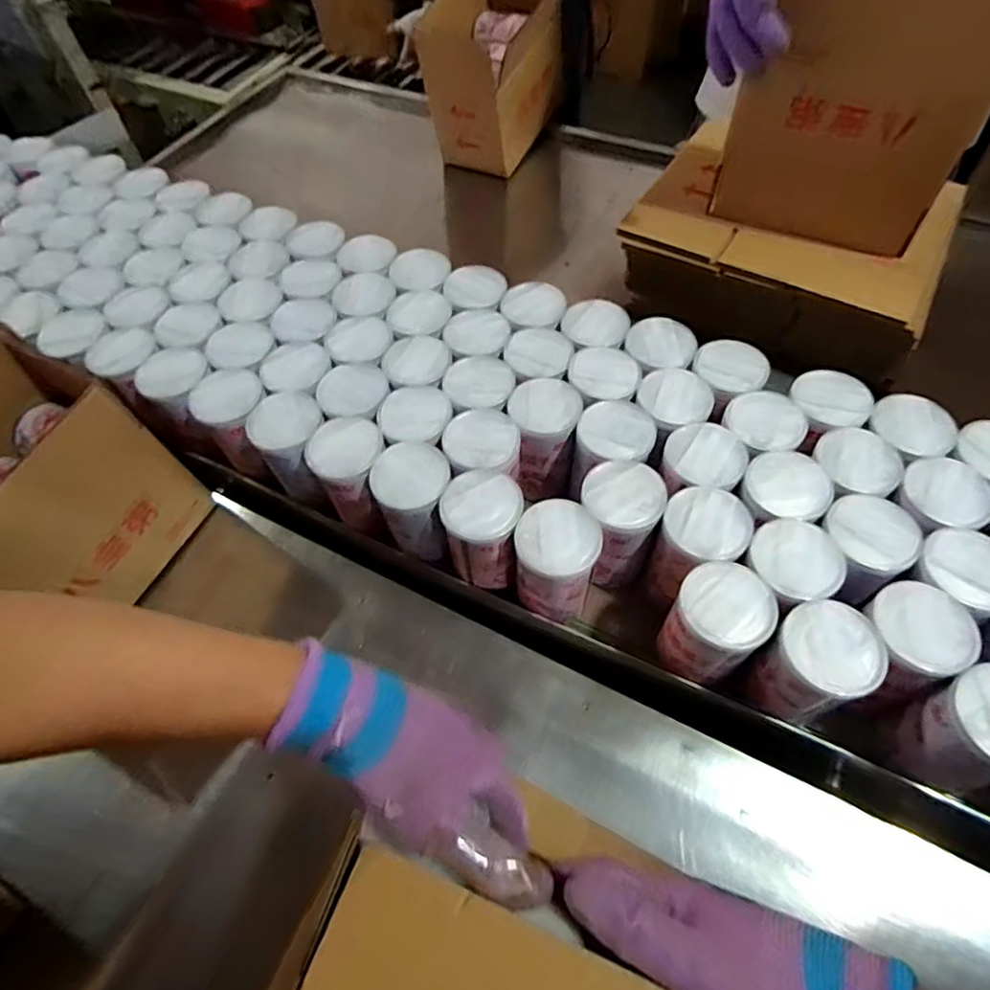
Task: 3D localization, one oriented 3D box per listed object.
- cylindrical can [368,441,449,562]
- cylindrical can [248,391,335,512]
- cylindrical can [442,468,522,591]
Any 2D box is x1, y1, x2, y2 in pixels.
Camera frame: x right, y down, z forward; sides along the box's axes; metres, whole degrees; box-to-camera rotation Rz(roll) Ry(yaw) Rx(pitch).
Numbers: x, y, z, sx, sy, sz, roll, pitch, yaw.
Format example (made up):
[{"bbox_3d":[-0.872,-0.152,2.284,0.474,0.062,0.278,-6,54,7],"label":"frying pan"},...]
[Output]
[{"bbox_3d":[-0.069,0.007,0.526,0.061,0.087,0.067,-2,58,3],"label":"cylindrical can"},{"bbox_3d":[-0.183,-0.038,0.571,0.059,0.102,0.063,-2,58,3],"label":"cylindrical can"},{"bbox_3d":[-0.008,0.031,0.505,0.066,0.089,0.071,-2,58,3],"label":"cylindrical can"}]

